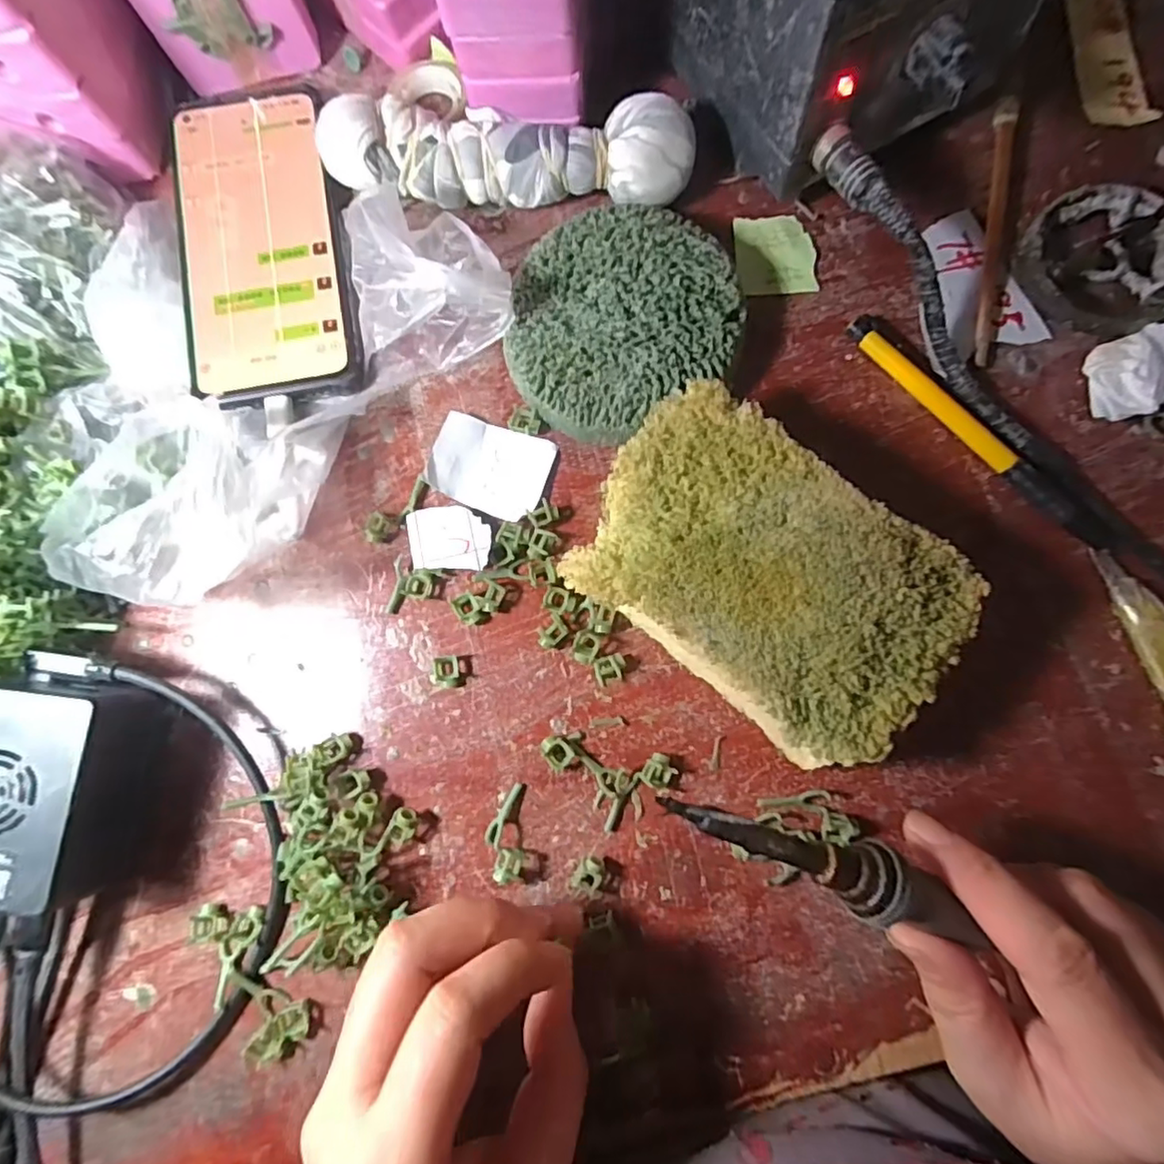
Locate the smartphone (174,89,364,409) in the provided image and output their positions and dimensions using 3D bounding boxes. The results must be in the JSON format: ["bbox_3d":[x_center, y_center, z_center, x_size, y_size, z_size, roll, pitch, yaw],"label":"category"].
[{"bbox_3d":[-0.151,-0.163,0.289,0.077,0.011,0.163,-11,82,2],"label":"smartphone"}]

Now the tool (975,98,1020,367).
[{"bbox_3d":[0.184,-0.156,0.269,0.009,0.006,0.126,8,83,5],"label":"tool"}]

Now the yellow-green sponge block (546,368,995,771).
[{"bbox_3d":[0.067,-0.002,0.236,0.136,0.043,0.091,38,86,8],"label":"yellow-green sponge block"}]

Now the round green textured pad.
[{"bbox_3d":[0.015,-0.114,0.267,0.099,0.024,0.092,0,83,4],"label":"round green textured pad"}]

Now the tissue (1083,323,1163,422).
[{"bbox_3d":[0.237,-0.084,0.246,0.050,0.021,0.040,9,83,5],"label":"tissue"}]

